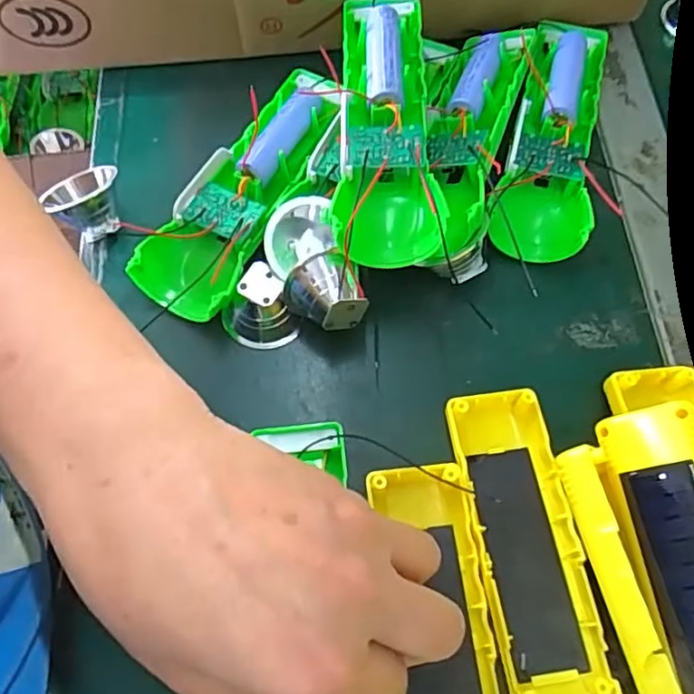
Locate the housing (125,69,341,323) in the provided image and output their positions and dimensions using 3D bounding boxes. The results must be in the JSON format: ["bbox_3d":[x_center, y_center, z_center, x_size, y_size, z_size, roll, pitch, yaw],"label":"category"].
[{"bbox_3d":[-0.048,-0.086,0.317,0.054,0.033,0.161,27,71,10],"label":"housing"}]

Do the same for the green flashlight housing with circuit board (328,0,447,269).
[{"bbox_3d":[0.020,-0.118,0.295,0.048,0.028,0.160,2,68,-2],"label":"green flashlight housing with circuit board"}]

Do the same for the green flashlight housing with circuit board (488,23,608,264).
[{"bbox_3d":[0.120,-0.123,0.334,0.049,0.029,0.160,16,69,6],"label":"green flashlight housing with circuit board"}]

